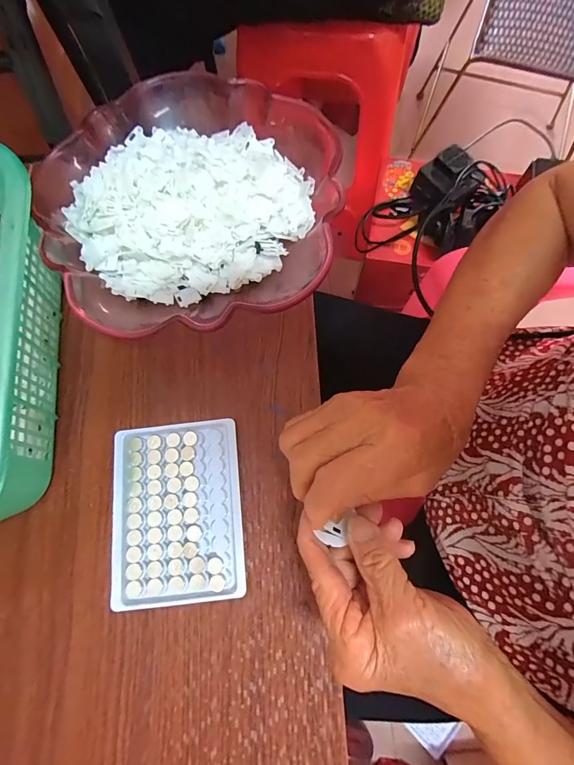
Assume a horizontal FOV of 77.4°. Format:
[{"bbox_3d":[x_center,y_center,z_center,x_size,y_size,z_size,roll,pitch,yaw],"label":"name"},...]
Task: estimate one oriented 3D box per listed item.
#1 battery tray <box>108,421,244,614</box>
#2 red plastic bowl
[{"bbox_3d":[-0.085,0.097,0.276,0.098,0.015,0.128,-6,74,0],"label":"battery tray"},{"bbox_3d":[-0.083,-0.170,0.310,0.242,0.060,0.262,0,74,1],"label":"red plastic bowl"}]

